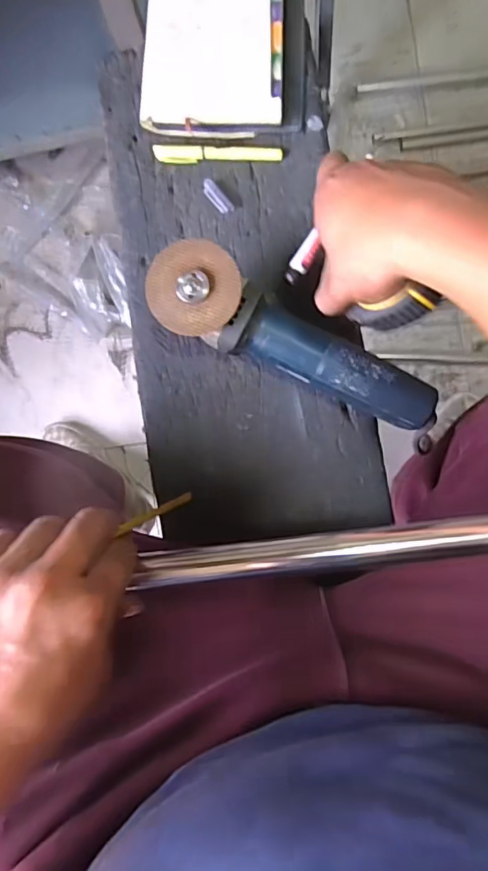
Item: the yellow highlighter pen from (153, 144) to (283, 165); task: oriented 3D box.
[{"bbox_3d":[-0.029,-0.311,0.574,0.139,0.009,0.019,2,89,4],"label":"yellow highlighter pen"}]

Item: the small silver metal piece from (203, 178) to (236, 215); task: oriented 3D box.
[{"bbox_3d":[-0.030,-0.264,0.575,0.016,0.005,0.044,-40,86,2],"label":"small silver metal piece"}]

